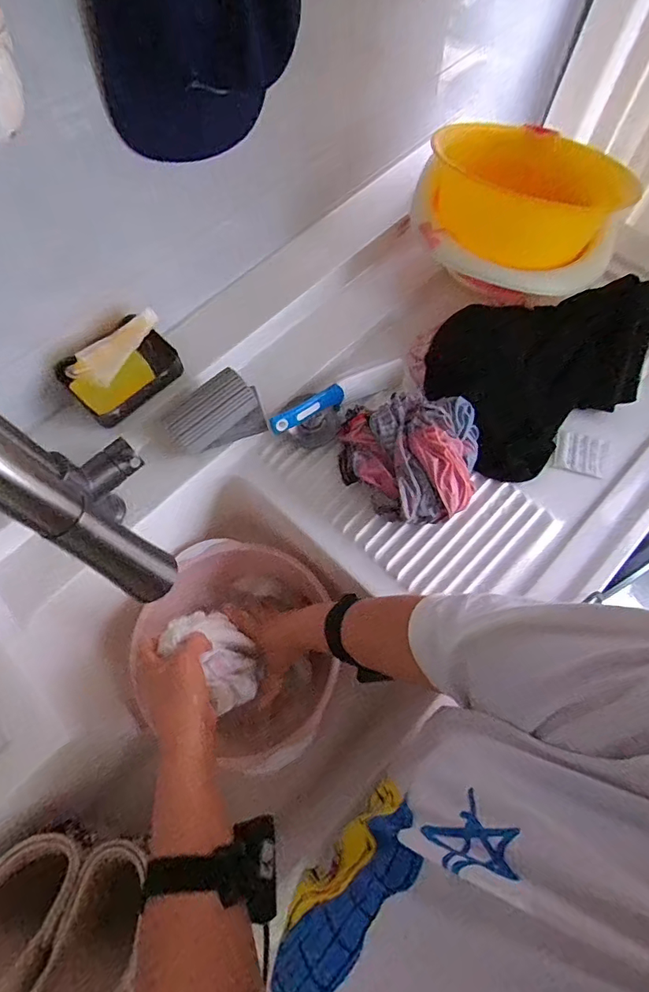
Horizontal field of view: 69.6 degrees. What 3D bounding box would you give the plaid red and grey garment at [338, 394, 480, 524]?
[{"bbox_3d":[0.098,-0.049,0.569,0.169,0.083,0.145,17,69,9],"label":"plaid red and grey garment"}]

